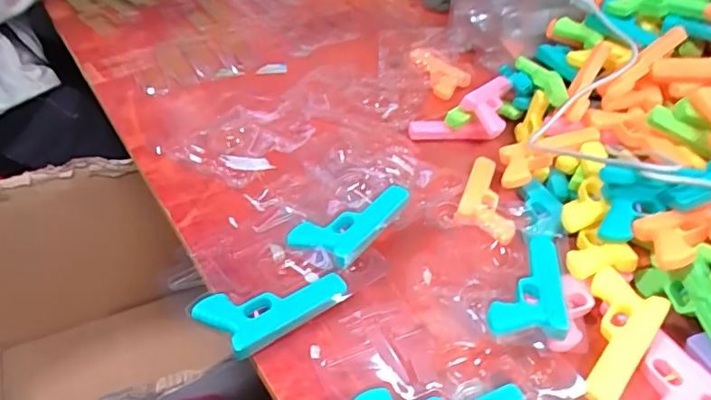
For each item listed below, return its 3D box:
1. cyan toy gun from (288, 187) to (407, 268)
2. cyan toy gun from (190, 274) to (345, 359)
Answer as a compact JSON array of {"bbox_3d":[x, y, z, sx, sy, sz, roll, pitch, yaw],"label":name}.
[{"bbox_3d":[-0.003,0.015,0.488,0.063,0.013,0.107,31,56,24],"label":"cyan toy gun"},{"bbox_3d":[-0.069,0.085,0.443,0.112,0.013,0.061,-26,49,-29],"label":"cyan toy gun"}]

